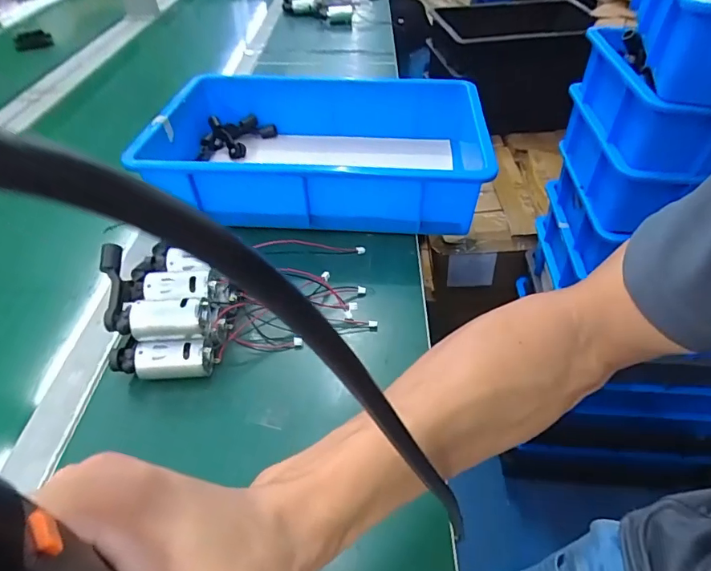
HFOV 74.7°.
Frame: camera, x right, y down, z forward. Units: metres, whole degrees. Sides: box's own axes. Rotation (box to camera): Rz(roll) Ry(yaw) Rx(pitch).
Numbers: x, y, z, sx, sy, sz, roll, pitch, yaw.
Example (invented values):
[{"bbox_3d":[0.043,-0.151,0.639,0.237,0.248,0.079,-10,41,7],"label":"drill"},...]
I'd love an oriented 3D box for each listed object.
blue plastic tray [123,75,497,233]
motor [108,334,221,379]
[{"bbox_3d":[-0.039,-0.185,0.614,0.395,0.095,0.269,1,44,4],"label":"blue plastic tray"},{"bbox_3d":[-0.166,0.063,0.402,0.082,0.036,0.029,2,44,5],"label":"motor"}]

